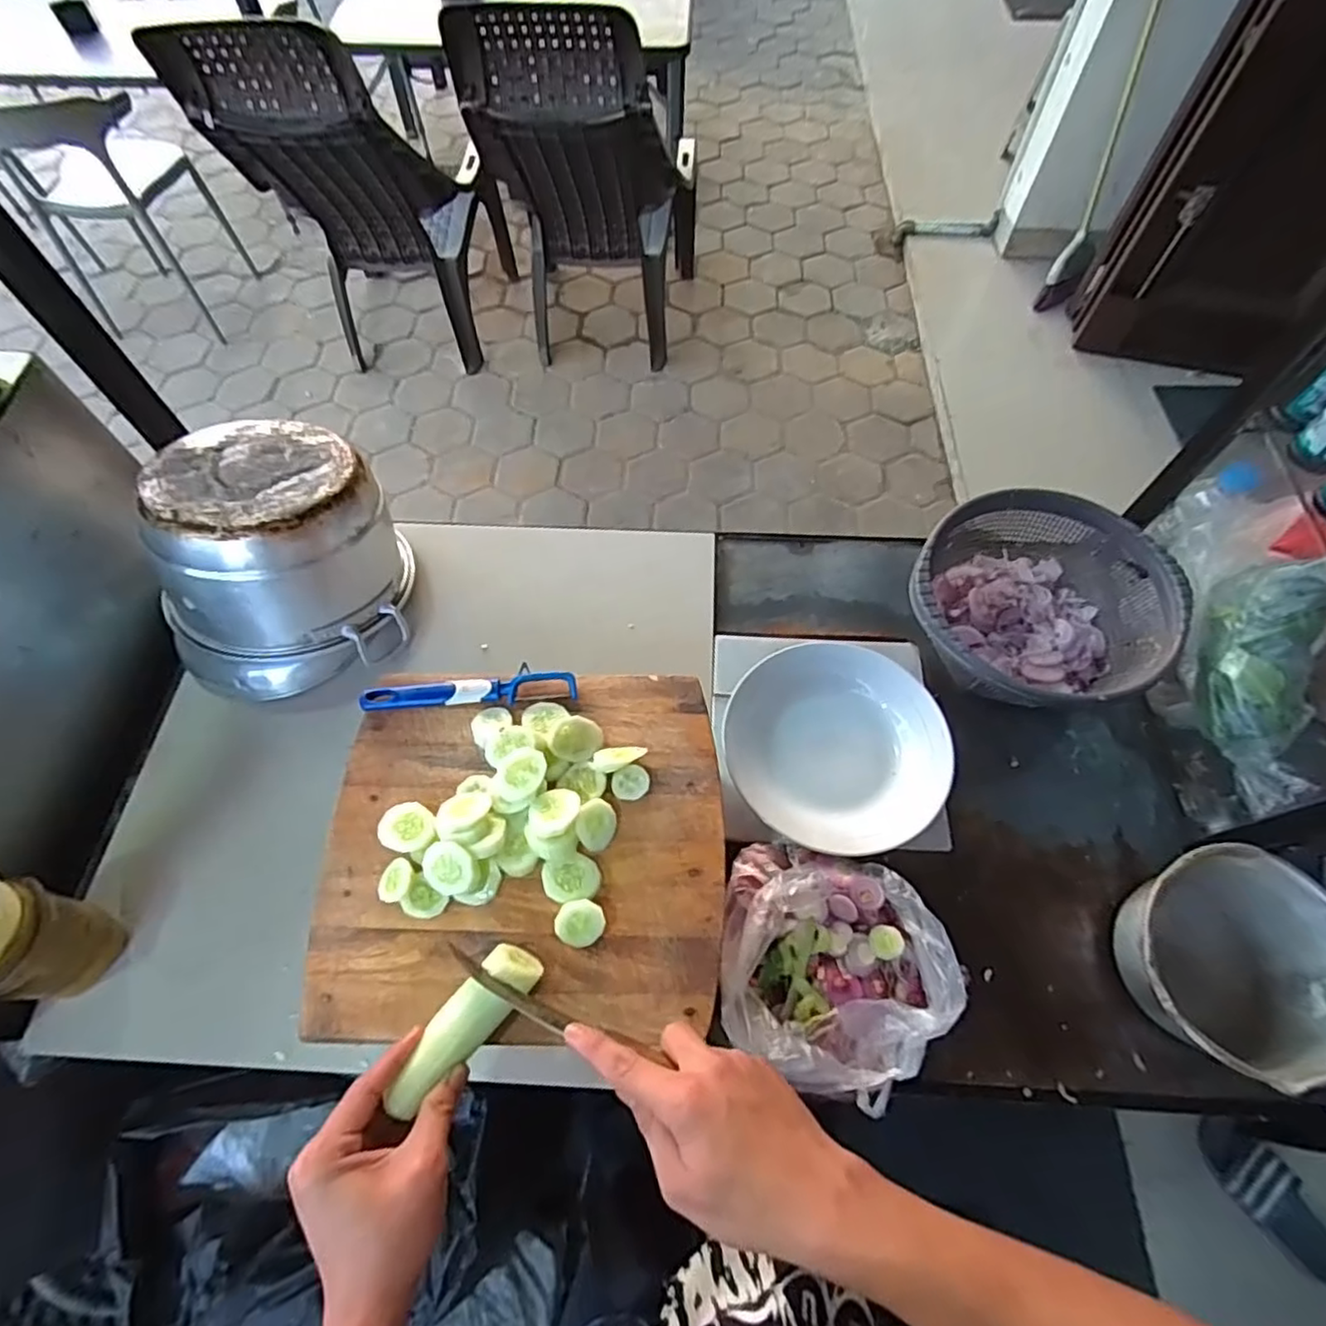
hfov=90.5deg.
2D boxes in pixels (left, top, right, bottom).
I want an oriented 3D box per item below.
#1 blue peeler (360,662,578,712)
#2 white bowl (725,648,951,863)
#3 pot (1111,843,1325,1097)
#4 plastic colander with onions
[{"bbox_3d":[-0.164,0.023,0.560,0.178,0.015,0.030,-7,62,-3],"label":"blue peeler"},{"bbox_3d":[0.175,0.083,0.671,0.219,0.052,0.189,21,64,11],"label":"white bowl"},{"bbox_3d":[0.474,0.255,0.555,0.176,0.097,0.168,0,62,0],"label":"pot"},{"bbox_3d":[0.390,-0.054,0.697,0.245,0.097,0.239,27,66,13],"label":"plastic colander with onions"}]

